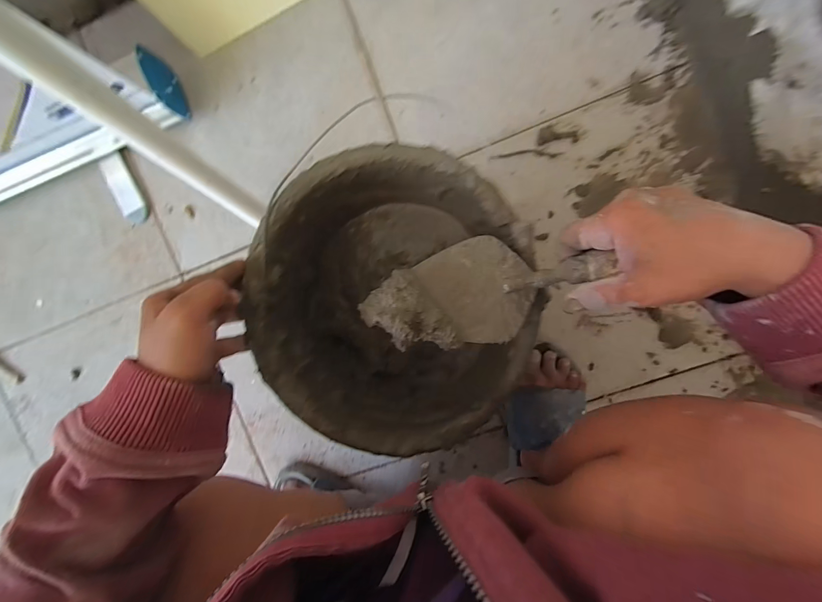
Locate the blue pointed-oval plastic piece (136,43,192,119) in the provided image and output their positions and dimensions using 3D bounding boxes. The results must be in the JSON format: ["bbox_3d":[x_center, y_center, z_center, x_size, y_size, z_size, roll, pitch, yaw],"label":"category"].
[{"bbox_3d":[-0.337,-0.298,0.480,0.010,0.082,0.072,-21,94,6],"label":"blue pointed-oval plastic piece"}]

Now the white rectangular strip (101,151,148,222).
[{"bbox_3d":[-0.450,-0.172,0.541,0.047,0.016,0.102,-19,95,6],"label":"white rectangular strip"}]

